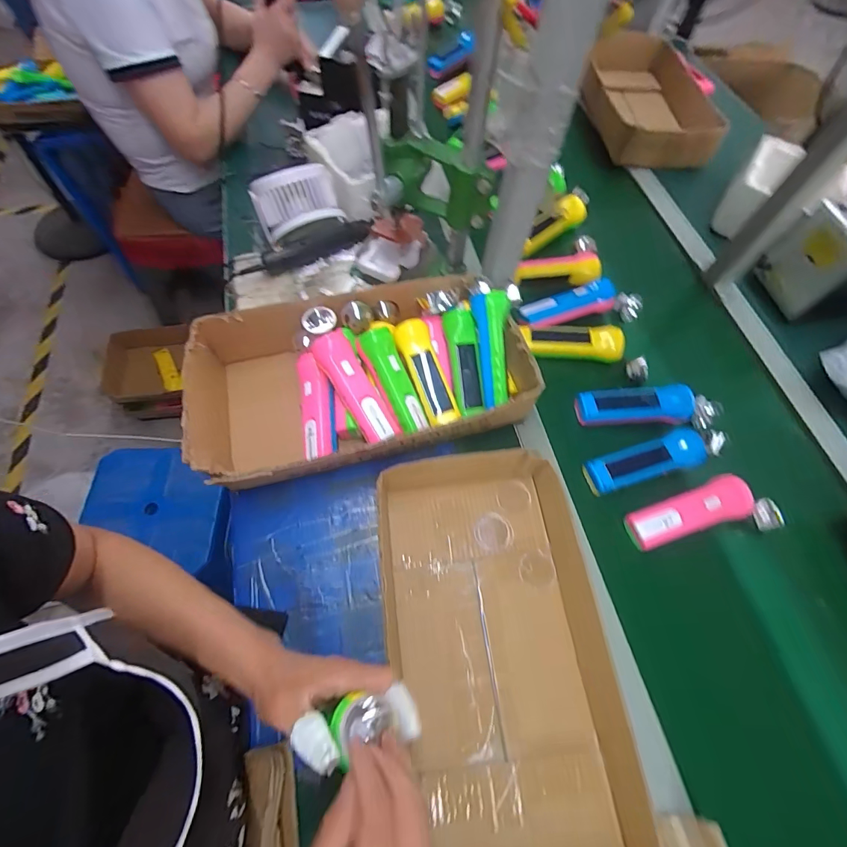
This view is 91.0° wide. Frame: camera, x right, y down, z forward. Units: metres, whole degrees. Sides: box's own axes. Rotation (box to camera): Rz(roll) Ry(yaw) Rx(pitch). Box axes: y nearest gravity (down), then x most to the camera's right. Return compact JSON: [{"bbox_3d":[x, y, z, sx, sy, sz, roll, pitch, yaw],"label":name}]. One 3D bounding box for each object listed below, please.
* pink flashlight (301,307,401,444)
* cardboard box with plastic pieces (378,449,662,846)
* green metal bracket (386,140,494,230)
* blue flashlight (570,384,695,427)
[{"bbox_3d":[-0.101,-0.069,0.538,0.052,0.047,0.217,-26,68,-15],"label":"pink flashlight"},{"bbox_3d":[0.085,0.237,0.447,0.239,0.069,0.420,-6,64,-6],"label":"cardboard box with plastic pieces"},{"bbox_3d":[0.021,-0.325,0.568,0.141,0.086,0.061,12,64,3],"label":"green metal bracket"},{"bbox_3d":[0.304,-0.028,0.601,0.163,0.035,0.051,0,64,-3],"label":"blue flashlight"}]

